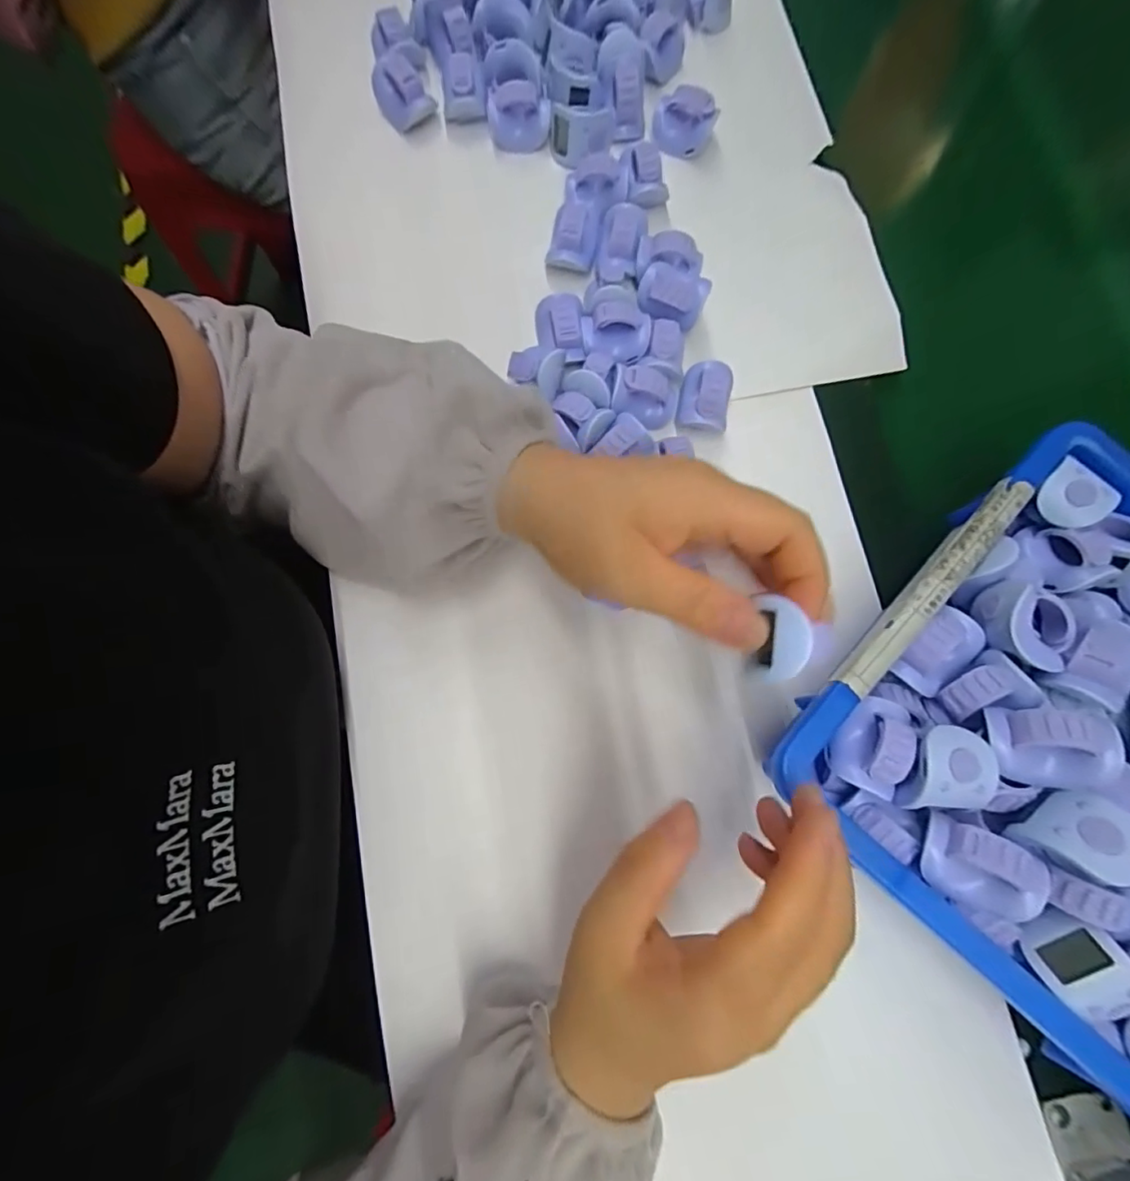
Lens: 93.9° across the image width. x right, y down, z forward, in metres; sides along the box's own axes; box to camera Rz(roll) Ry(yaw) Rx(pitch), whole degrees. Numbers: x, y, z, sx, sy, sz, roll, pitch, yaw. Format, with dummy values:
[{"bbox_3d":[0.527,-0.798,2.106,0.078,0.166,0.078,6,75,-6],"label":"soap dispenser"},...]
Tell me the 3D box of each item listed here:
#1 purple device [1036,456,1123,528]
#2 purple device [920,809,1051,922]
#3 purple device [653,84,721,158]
[{"bbox_3d":[0.250,-0.046,0.260,0.030,0.010,0.031,-43,83,-9],"label":"purple device"},{"bbox_3d":[0.169,0.113,0.213,0.041,0.022,0.028,24,79,4],"label":"purple device"},{"bbox_3d":[0.078,-0.305,0.343,0.039,0.031,0.020,13,79,1],"label":"purple device"}]

